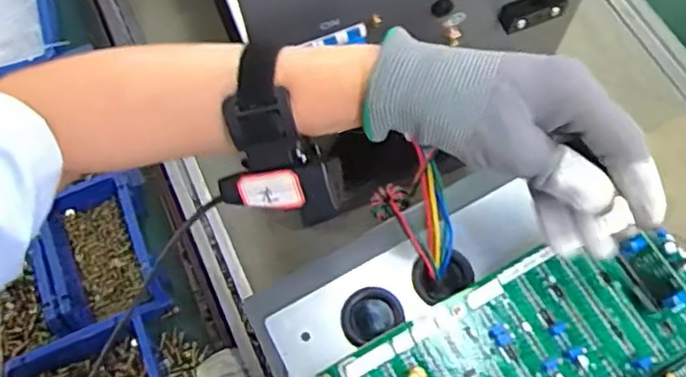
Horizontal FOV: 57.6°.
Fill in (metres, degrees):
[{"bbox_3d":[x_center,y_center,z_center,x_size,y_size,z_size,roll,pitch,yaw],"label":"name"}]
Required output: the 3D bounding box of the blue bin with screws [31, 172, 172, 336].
[{"bbox_3d":[-0.266,0.074,0.678,0.117,0.058,0.164,-21,69,-5],"label":"blue bin with screws"}]

